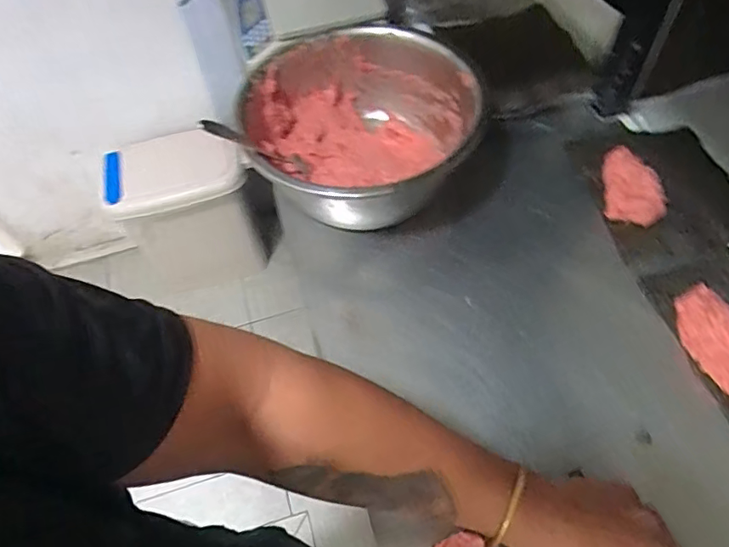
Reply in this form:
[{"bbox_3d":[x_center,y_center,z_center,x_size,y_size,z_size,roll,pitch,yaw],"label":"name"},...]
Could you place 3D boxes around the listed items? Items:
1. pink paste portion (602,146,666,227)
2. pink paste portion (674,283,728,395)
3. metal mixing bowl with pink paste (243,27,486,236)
[{"bbox_3d":[0.332,-0.107,0.657,0.071,0.023,0.108,6,57,8],"label":"pink paste portion"},{"bbox_3d":[0.357,0.070,0.529,0.057,0.025,0.119,-15,57,-6],"label":"pink paste portion"},{"bbox_3d":[0.000,-0.172,0.664,0.269,0.116,0.272,-2,57,3],"label":"metal mixing bowl with pink paste"}]

